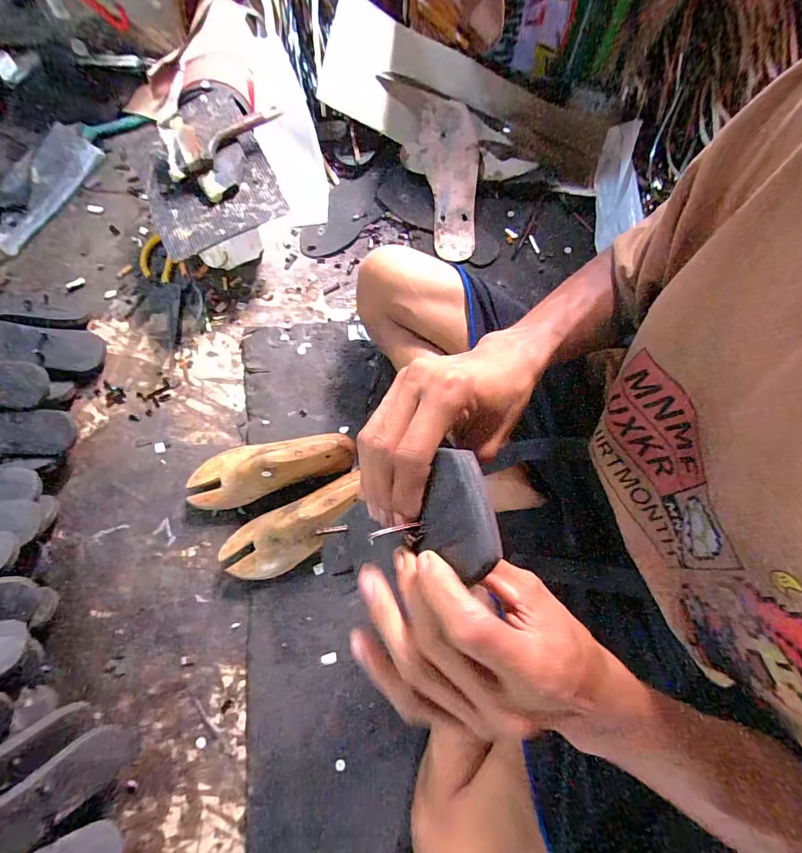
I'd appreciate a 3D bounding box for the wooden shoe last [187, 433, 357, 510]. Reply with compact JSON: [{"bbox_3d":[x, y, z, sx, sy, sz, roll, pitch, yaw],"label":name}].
[{"bbox_3d":[-0.182,0.048,0.542,0.231,0.084,0.079,-17,75,-5],"label":"wooden shoe last"}]

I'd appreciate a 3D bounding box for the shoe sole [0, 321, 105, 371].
[{"bbox_3d":[-0.584,-0.127,0.596,0.220,0.043,0.076,5,75,-14],"label":"shoe sole"}]

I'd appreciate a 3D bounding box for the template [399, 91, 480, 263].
[{"bbox_3d":[0.067,-0.419,0.680,0.124,0.022,0.273,2,88,3],"label":"template"}]

